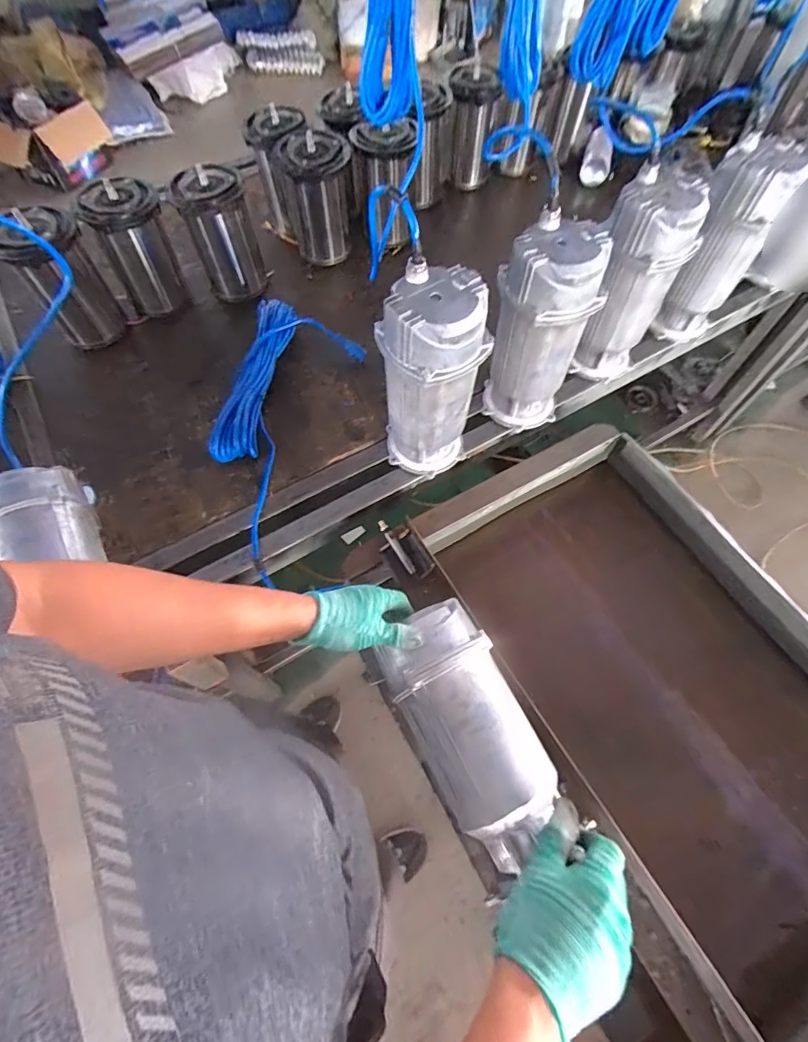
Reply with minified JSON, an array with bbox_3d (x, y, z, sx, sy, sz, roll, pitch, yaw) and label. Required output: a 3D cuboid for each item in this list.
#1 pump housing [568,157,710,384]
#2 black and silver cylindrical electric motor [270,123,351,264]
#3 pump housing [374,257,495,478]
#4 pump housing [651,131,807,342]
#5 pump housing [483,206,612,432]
[{"bbox_3d":[0.366,-0.381,0.775,0.130,0.289,0.111,11,63,6],"label":"pump housing"},{"bbox_3d":[-0.183,-0.674,0.981,0.123,0.216,0.120,0,63,0],"label":"black and silver cylindrical electric motor"},{"bbox_3d":[0.038,-0.193,0.672,0.125,0.293,0.116,-25,65,-12],"label":"pump housing"},{"bbox_3d":[0.548,-0.475,0.822,0.123,0.292,0.113,30,66,14],"label":"pump housing"},{"bbox_3d":[0.203,-0.282,0.722,0.121,0.294,0.116,-13,63,-7],"label":"pump housing"}]

